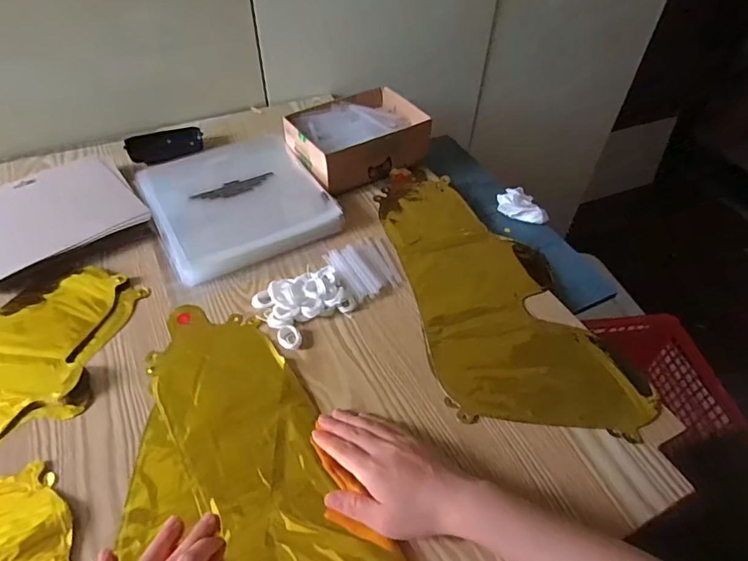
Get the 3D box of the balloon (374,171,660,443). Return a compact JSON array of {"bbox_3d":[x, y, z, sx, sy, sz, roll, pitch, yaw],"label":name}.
[{"bbox_3d":[0.137,-0.008,0.579,0.203,0.017,0.413,-9,49,-10],"label":"balloon"}]

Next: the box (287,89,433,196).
[{"bbox_3d":[-0.027,-0.215,0.721,0.195,0.065,0.149,-28,54,-24],"label":"box"}]

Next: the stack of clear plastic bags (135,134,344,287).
[{"bbox_3d":[-0.191,-0.115,0.667,0.216,0.030,0.243,-23,53,-21],"label":"stack of clear plastic bags"}]

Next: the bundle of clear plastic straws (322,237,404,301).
[{"bbox_3d":[-0.008,-0.019,0.591,0.080,0.013,0.087,-25,53,-22],"label":"bundle of clear plastic straws"}]

